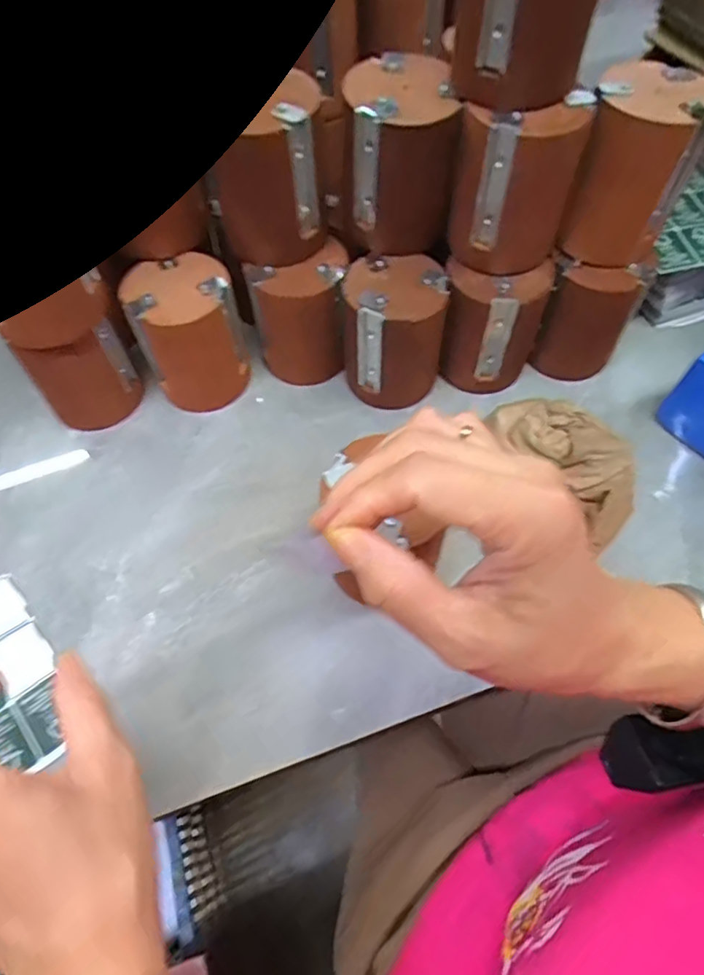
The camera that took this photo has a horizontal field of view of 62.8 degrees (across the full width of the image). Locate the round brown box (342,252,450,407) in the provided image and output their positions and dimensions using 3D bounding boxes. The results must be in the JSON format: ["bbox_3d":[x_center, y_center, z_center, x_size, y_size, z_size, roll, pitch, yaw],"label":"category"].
[{"bbox_3d":[0.033,-0.121,0.462,0.080,0.099,0.077,0,61,0],"label":"round brown box"}]

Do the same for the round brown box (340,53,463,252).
[{"bbox_3d":[0.028,-0.229,0.407,0.069,0.104,0.068,0,61,0],"label":"round brown box"}]

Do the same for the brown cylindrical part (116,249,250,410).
[{"bbox_3d":[-0.128,-0.120,0.462,0.076,0.098,0.075,0,61,0],"label":"brown cylindrical part"}]

